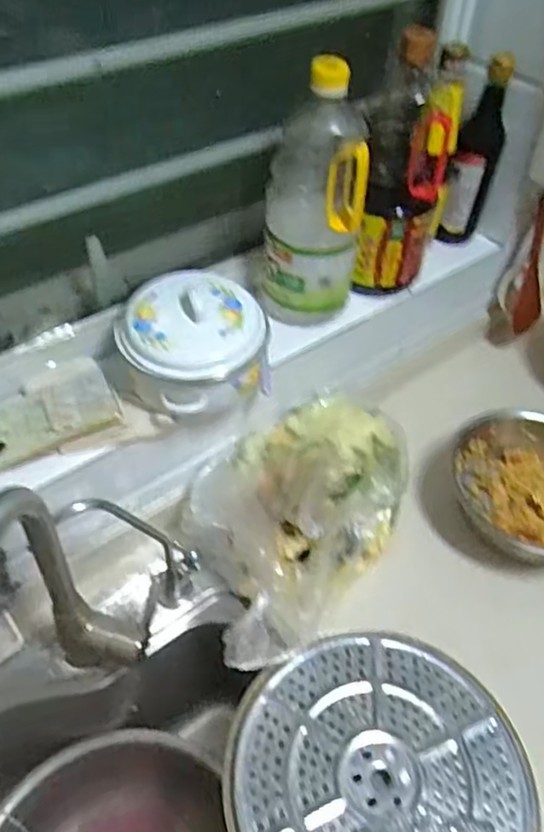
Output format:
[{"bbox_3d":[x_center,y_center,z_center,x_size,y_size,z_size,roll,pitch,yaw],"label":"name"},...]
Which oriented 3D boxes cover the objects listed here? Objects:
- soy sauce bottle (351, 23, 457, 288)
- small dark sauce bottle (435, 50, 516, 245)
[{"bbox_3d":[0.160,-0.297,0.808,0.103,0.281,0.106,11,48,8],"label":"soy sauce bottle"},{"bbox_3d":[0.289,-0.362,0.921,0.060,0.248,0.055,19,49,15],"label":"small dark sauce bottle"}]

